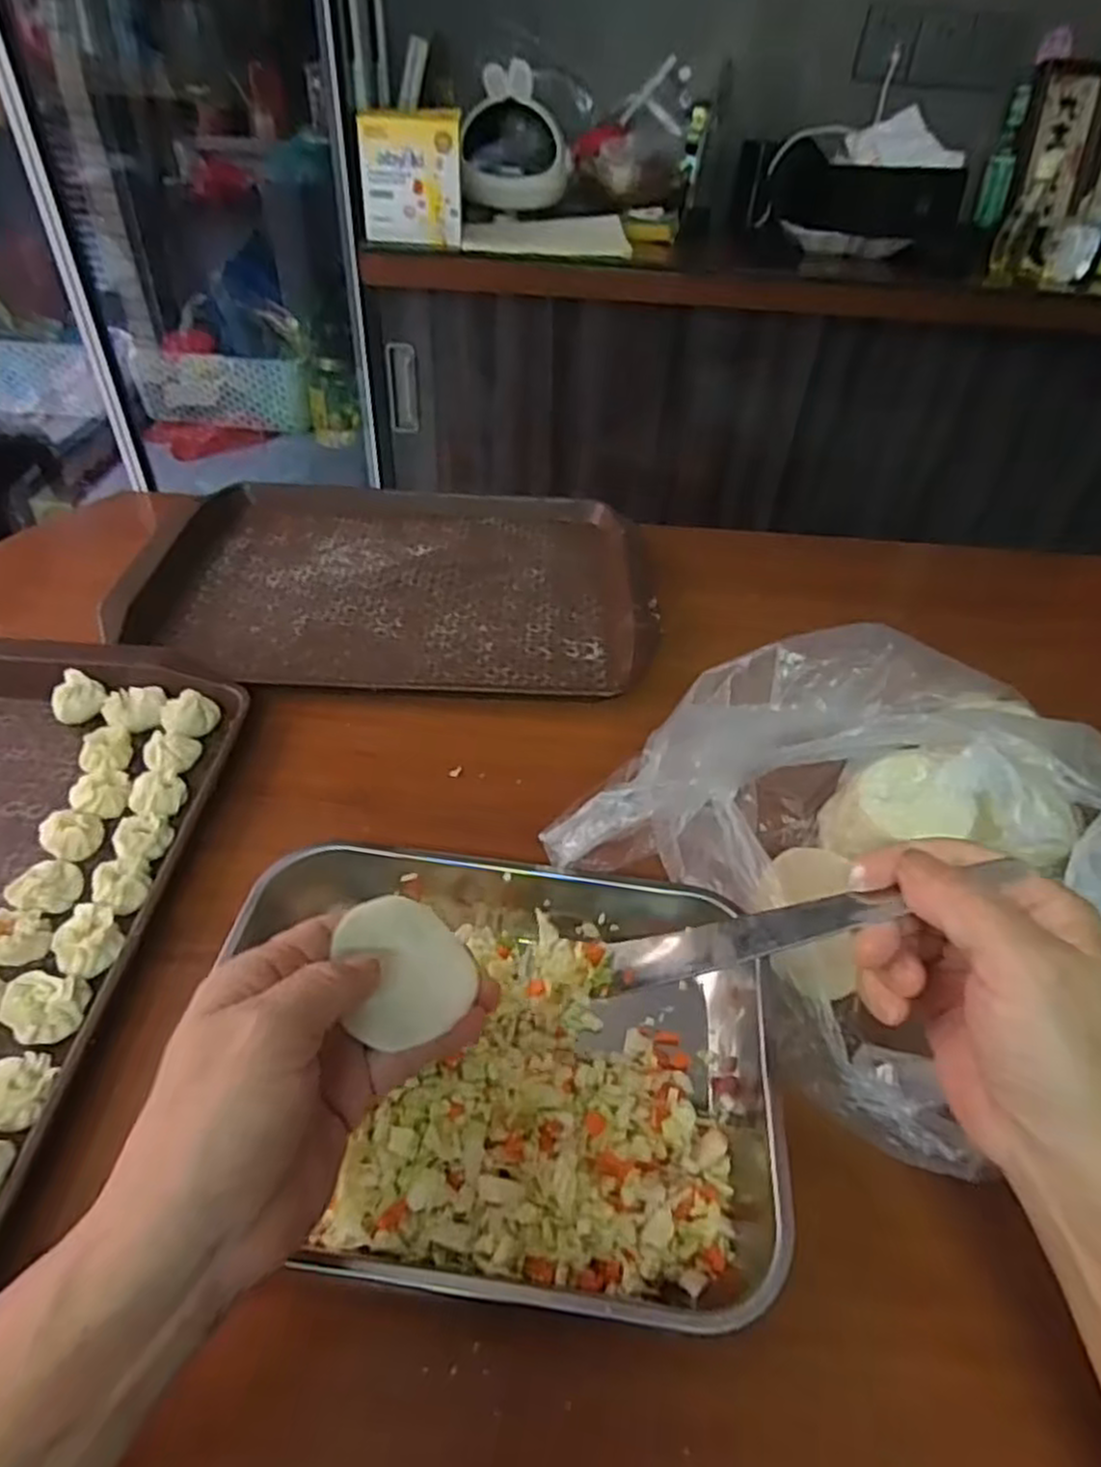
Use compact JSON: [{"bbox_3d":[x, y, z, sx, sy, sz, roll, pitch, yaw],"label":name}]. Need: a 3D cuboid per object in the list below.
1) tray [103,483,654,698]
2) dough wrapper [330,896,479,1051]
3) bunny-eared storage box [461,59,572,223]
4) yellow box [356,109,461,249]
[{"bbox_3d":[-0.126,-0.141,0.652,0.393,0.026,0.294,1,43,-3],"label":"tray"},{"bbox_3d":[-0.059,0.096,0.318,0.056,0.004,0.056,-3,71,-38],"label":"dough wrapper"},{"bbox_3d":[-0.054,-0.948,1.235,0.174,0.170,0.117,1,43,-3],"label":"bunny-eared storage box"},{"bbox_3d":[-0.200,-0.804,1.117,0.139,0.149,0.062,3,43,0],"label":"yellow box"}]

